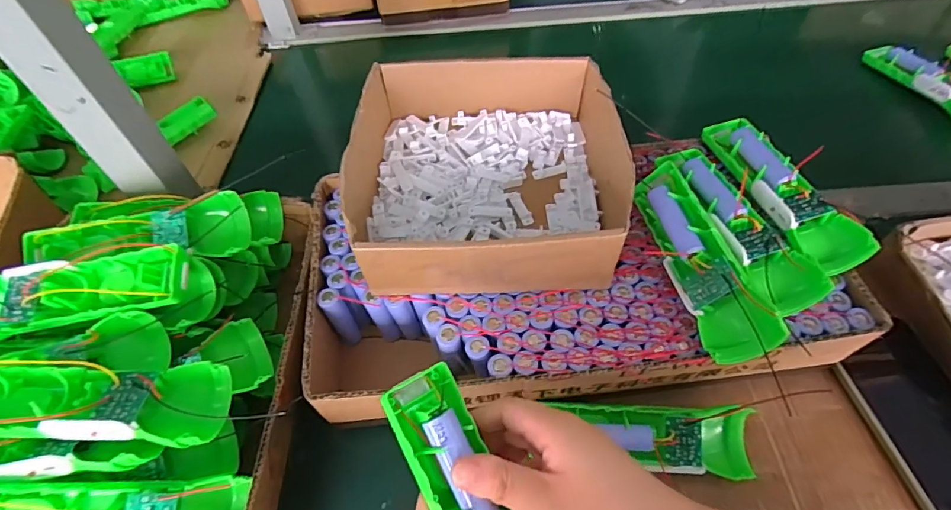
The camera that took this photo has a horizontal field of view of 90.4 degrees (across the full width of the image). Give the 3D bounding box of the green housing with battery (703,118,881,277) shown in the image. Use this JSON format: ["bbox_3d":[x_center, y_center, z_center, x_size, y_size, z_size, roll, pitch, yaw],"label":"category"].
[{"bbox_3d":[0.252,-0.056,0.392,0.048,0.029,0.158,-12,55,-5],"label":"green housing with battery"}]

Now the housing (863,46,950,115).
[{"bbox_3d":[0.573,-0.220,0.595,0.031,0.029,0.170,-20,56,-10],"label":"housing"}]

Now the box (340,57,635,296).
[{"bbox_3d":[0.008,-0.074,0.399,0.207,0.073,0.204,-4,55,1],"label":"box"}]

